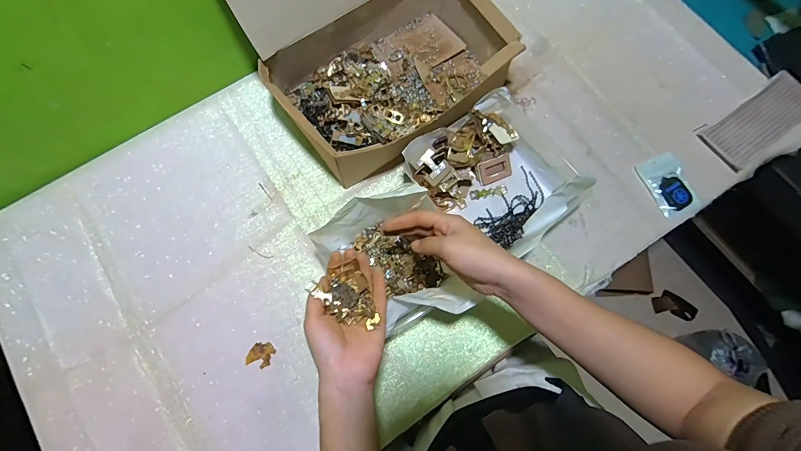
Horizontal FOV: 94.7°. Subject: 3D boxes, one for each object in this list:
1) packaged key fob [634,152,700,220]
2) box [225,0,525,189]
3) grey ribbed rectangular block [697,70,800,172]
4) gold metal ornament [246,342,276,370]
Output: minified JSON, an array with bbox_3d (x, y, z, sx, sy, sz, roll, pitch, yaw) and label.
[{"bbox_3d":[0.420,-0.063,0.578,0.064,0.018,0.097,-20,78,-6],"label":"packaged key fob"},{"bbox_3d":[-0.024,-0.280,0.491,0.327,0.277,0.301,-33,79,-8],"label":"box"},{"bbox_3d":[0.576,-0.166,0.591,0.180,0.027,0.080,-35,80,-9],"label":"grey ribbed rectangular block"},{"bbox_3d":[-0.194,0.180,0.514,0.033,0.004,0.034,22,77,4],"label":"gold metal ornament"}]

